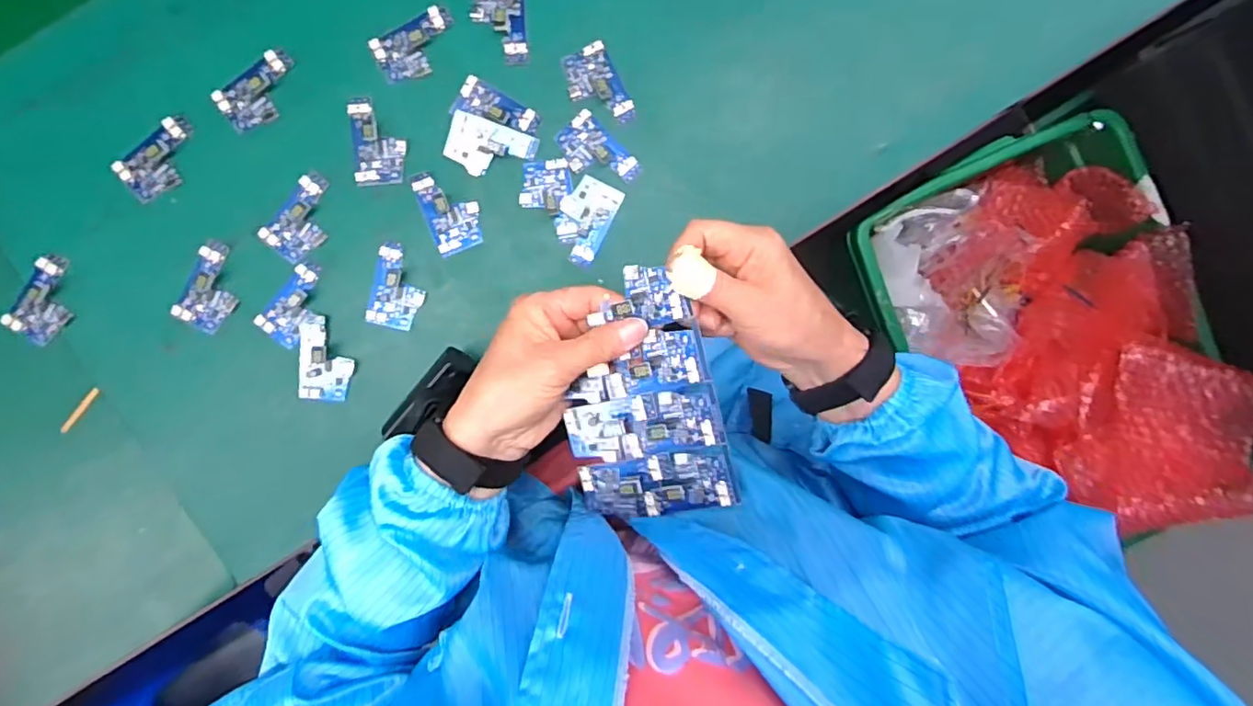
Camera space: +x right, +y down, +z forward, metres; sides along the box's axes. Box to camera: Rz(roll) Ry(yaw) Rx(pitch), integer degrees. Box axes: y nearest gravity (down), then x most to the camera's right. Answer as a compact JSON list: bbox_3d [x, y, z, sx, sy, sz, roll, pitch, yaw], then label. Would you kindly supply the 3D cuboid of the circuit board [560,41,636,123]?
[{"bbox_3d":[-0.021,-0.184,0.409,0.035,0.005,0.057,-27,95,-1],"label":"circuit board"}]

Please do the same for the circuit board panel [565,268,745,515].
[{"bbox_3d":[0.005,0.029,0.352,0.094,0.012,0.145,-11,98,16],"label":"circuit board panel"}]

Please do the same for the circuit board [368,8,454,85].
[{"bbox_3d":[-0.143,-0.211,0.403,0.057,0.004,0.035,-30,95,-1],"label":"circuit board"}]

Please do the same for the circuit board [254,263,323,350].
[{"bbox_3d":[-0.229,-0.034,0.409,0.031,0.004,0.057,37,91,-5],"label":"circuit board"}]

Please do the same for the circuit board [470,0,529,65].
[{"bbox_3d":[-0.088,-0.230,0.403,0.036,0.004,0.058,-4,94,-3],"label":"circuit board"}]

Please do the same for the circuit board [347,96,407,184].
[{"bbox_3d":[-0.171,-0.147,0.404,0.035,0.005,0.058,-4,94,-3],"label":"circuit board"}]

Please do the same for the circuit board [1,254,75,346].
[{"bbox_3d":[-0.395,-0.036,0.399,0.032,0.006,0.059,30,92,-5],"label":"circuit board"}]

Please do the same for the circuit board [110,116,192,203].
[{"bbox_3d":[-0.315,-0.132,0.397,0.057,0.005,0.033,-42,95,0],"label":"circuit board"}]

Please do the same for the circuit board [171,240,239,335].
[{"bbox_3d":[-0.285,-0.045,0.403,0.035,0.005,0.060,27,92,-5],"label":"circuit board"}]

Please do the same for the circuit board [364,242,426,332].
[{"bbox_3d":[-0.159,-0.046,0.410,0.035,0.004,0.057,14,93,-4],"label":"circuit board"}]

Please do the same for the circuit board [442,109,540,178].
[{"bbox_3d":[-0.095,-0.141,0.407,0.060,0.004,0.037,20,93,-4],"label":"circuit board"}]

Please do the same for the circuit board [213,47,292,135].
[{"bbox_3d":[-0.248,-0.178,0.399,0.059,0.006,0.032,-38,95,0],"label":"circuit board"}]

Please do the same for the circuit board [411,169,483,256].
[{"bbox_3d":[-0.124,-0.101,0.409,0.036,0.005,0.059,-22,95,-1],"label":"circuit board"}]

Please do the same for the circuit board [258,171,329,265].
[{"bbox_3d":[-0.222,-0.093,0.403,0.034,0.008,0.059,39,91,-5],"label":"circuit board"}]

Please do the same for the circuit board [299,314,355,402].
[{"bbox_3d":[-0.211,0.004,0.408,0.036,0.008,0.058,4,94,-3],"label":"circuit board"}]

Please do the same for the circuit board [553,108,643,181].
[{"bbox_3d":[-0.021,-0.138,0.411,0.034,0.004,0.058,-45,95,1],"label":"circuit board"}]

